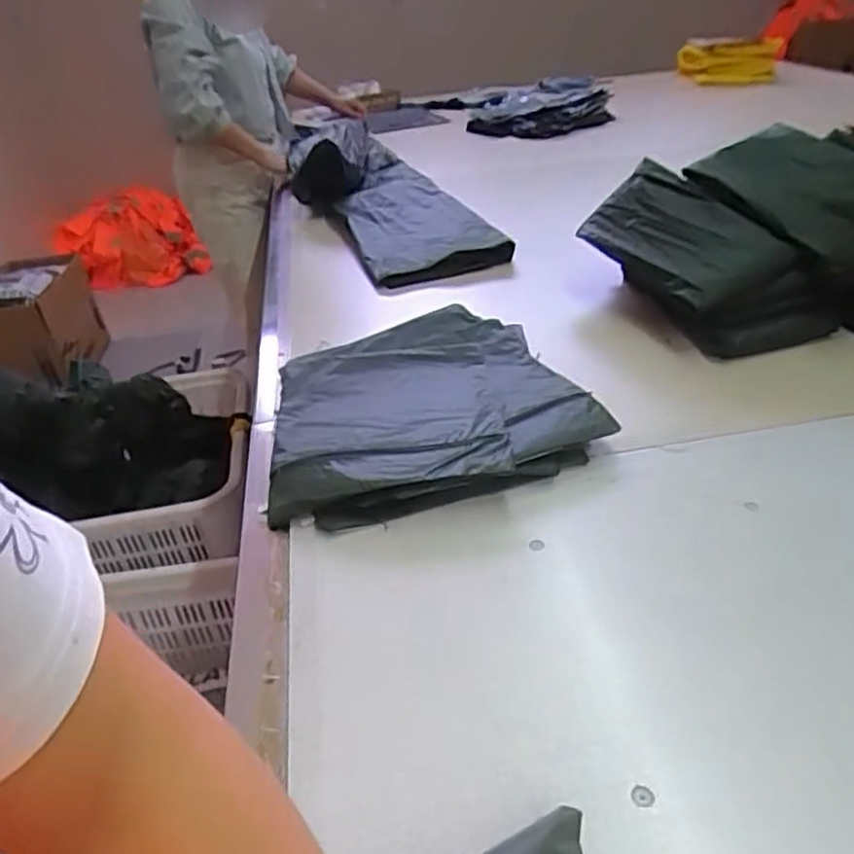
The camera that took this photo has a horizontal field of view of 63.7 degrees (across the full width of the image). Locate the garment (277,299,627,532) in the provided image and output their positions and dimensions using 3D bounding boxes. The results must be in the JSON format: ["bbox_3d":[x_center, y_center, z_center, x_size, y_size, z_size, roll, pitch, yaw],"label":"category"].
[{"bbox_3d":[-0.015,-0.043,0.860,0.376,0.033,0.390,-11,35,-9],"label":"garment"}]

